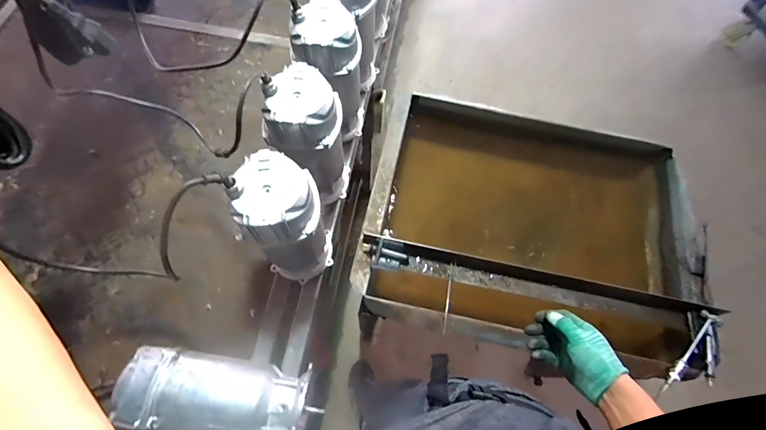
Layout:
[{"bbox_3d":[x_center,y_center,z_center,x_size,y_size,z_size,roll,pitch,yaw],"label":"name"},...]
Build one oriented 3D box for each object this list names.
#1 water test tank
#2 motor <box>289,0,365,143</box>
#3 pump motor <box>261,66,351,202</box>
[{"bbox_3d":[0.352,0.033,0.934,0.727,0.260,0.574,12,68,3],"label":"water test tank"},{"bbox_3d":[-0.101,-0.280,0.781,0.114,0.300,0.129,38,71,12],"label":"motor"},{"bbox_3d":[-0.135,-0.134,0.718,0.116,0.304,0.122,1,68,-2],"label":"pump motor"}]

